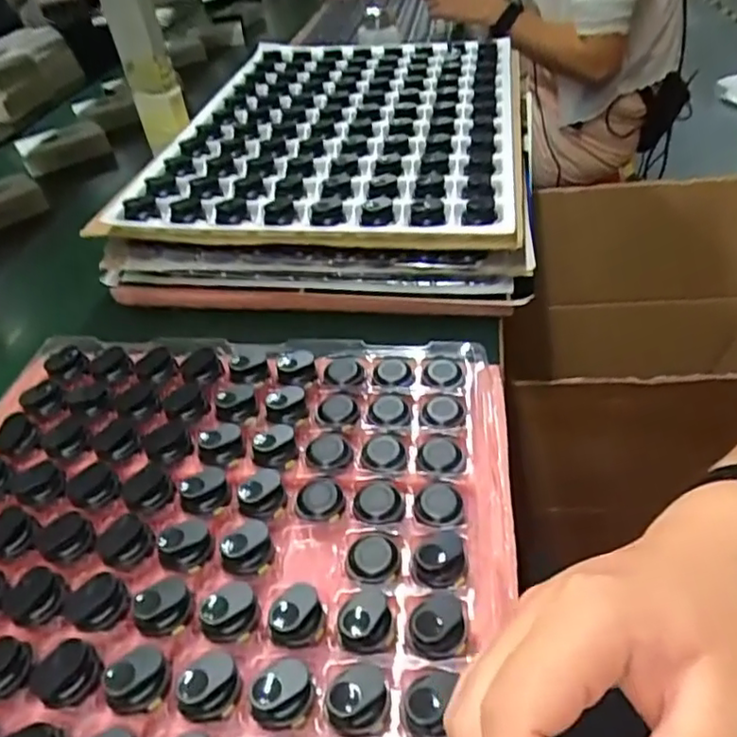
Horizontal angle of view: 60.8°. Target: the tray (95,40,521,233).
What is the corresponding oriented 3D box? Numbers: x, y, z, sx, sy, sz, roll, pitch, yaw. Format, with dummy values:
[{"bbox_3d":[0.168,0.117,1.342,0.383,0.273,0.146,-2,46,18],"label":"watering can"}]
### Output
[{"bbox_3d":[-0.023,-0.282,0.698,0.357,0.021,0.476,3,44,9],"label":"tray"}]

